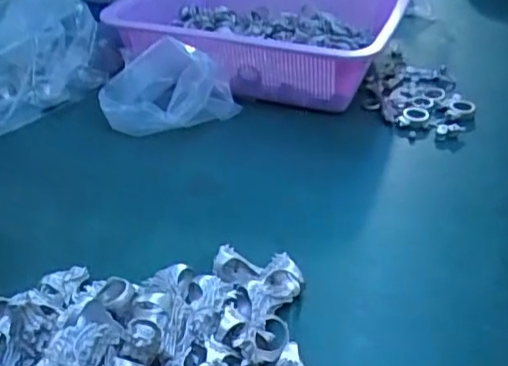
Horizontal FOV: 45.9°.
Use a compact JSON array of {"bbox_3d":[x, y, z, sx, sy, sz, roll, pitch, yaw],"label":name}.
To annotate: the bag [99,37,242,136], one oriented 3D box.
[{"bbox_3d":[-0.080,-0.094,0.567,0.127,0.075,0.093,-6,35,-8],"label":"bag"}]

